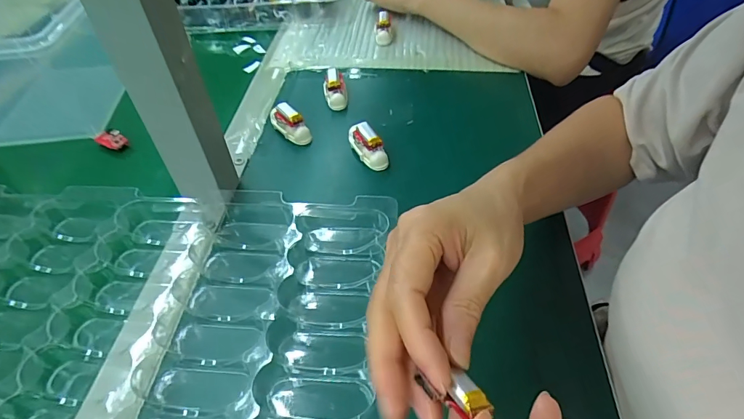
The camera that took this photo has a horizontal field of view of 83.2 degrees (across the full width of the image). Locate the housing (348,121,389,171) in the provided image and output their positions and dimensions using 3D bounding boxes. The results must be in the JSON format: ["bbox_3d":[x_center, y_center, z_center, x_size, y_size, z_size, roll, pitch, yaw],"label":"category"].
[{"bbox_3d":[-0.005,-0.065,0.414,0.019,0.028,0.056,-24,51,-18],"label":"housing"}]

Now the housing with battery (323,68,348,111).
[{"bbox_3d":[-0.042,-0.139,0.485,0.025,0.033,0.044,-5,48,-2],"label":"housing with battery"}]

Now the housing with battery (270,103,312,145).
[{"bbox_3d":[-0.087,-0.092,0.440,0.020,0.030,0.055,-33,55,-25],"label":"housing with battery"}]

